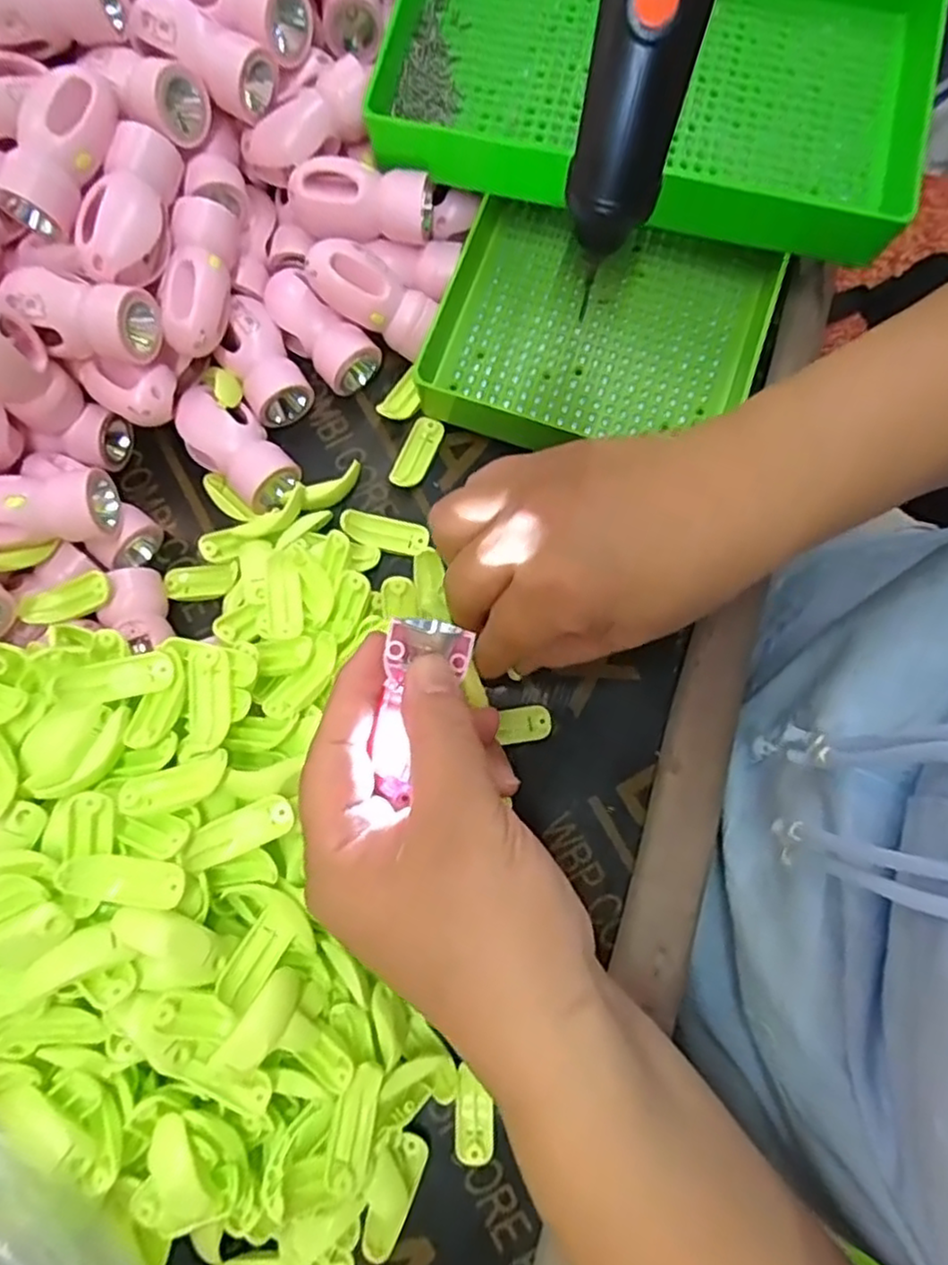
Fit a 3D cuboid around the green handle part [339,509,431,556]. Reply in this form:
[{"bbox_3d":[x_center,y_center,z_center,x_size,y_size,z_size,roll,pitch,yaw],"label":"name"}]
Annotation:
[{"bbox_3d":[-0.043,-0.049,0.335,0.040,0.009,0.016,14,79,2],"label":"green handle part"}]

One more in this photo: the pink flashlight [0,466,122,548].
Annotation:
[{"bbox_3d":[-0.186,-0.052,0.294,0.063,0.023,0.029,-3,79,-1],"label":"pink flashlight"}]

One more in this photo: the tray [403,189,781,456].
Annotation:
[{"bbox_3d":[0.061,-0.149,0.340,0.152,0.028,0.136,19,79,3],"label":"tray"}]

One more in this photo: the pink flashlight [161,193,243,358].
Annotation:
[{"bbox_3d":[-0.124,-0.161,0.316,0.026,0.021,0.066,6,78,0],"label":"pink flashlight"}]

